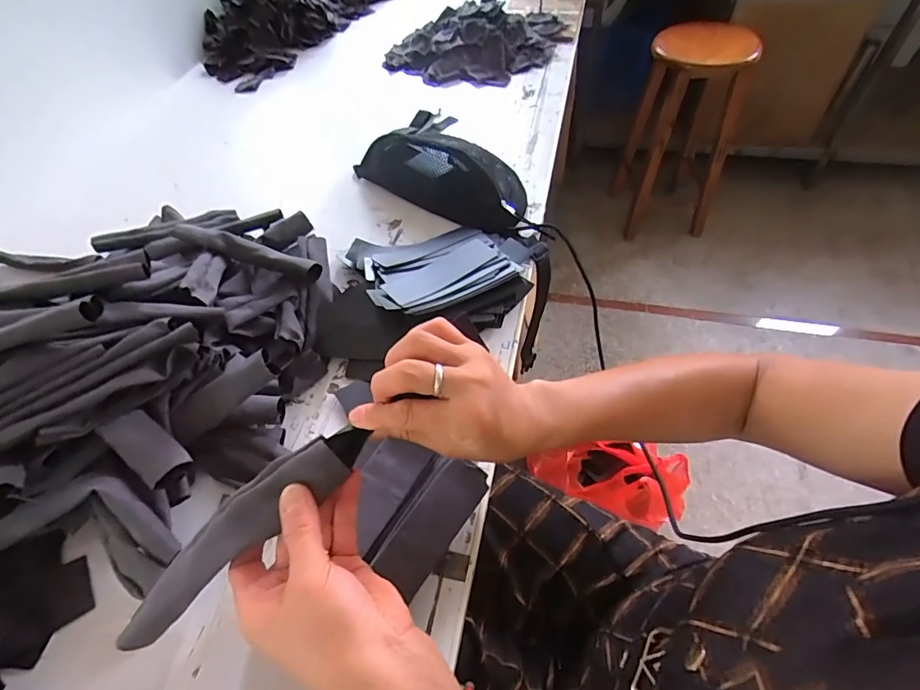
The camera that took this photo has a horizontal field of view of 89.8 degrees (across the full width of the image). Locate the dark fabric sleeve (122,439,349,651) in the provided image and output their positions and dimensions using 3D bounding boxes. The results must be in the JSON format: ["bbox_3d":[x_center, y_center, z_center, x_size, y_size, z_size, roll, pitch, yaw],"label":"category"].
[{"bbox_3d":[-0.151,0.130,0.299,0.183,0.023,0.033,-42,61,0],"label":"dark fabric sleeve"}]

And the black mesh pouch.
[{"bbox_3d":[-0.013,-0.275,0.704,0.273,0.083,0.141,33,62,25],"label":"black mesh pouch"}]

